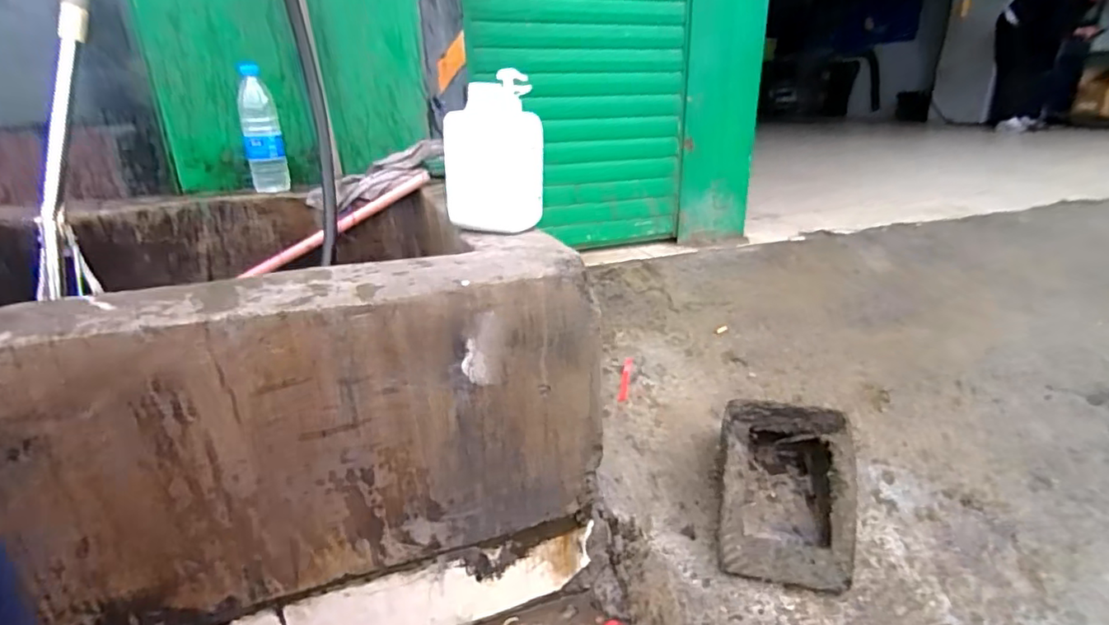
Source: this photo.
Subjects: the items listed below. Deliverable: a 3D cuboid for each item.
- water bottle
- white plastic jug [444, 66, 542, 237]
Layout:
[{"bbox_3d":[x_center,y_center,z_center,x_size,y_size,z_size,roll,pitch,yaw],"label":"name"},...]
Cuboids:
[{"bbox_3d":[-0.559,-0.347,1.074,0.068,0.227,0.060,-11,25,-23],"label":"water bottle"},{"bbox_3d":[-0.084,-0.227,0.812,0.129,0.204,0.094,1,23,4],"label":"white plastic jug"}]

